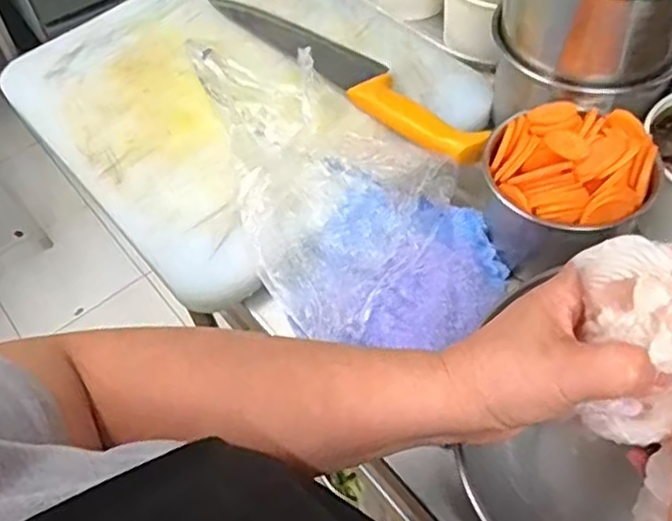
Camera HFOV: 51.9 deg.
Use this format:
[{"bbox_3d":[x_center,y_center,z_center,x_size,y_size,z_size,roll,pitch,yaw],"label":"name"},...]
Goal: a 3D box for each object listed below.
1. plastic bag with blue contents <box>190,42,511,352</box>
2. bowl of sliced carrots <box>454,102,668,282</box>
[{"bbox_3d":[0.000,-0.079,0.572,0.171,0.042,0.347,-19,55,-8],"label":"plastic bag with blue contents"},{"bbox_3d":[0.163,-0.064,0.505,0.106,0.085,0.124,-38,60,-21],"label":"bowl of sliced carrots"}]

